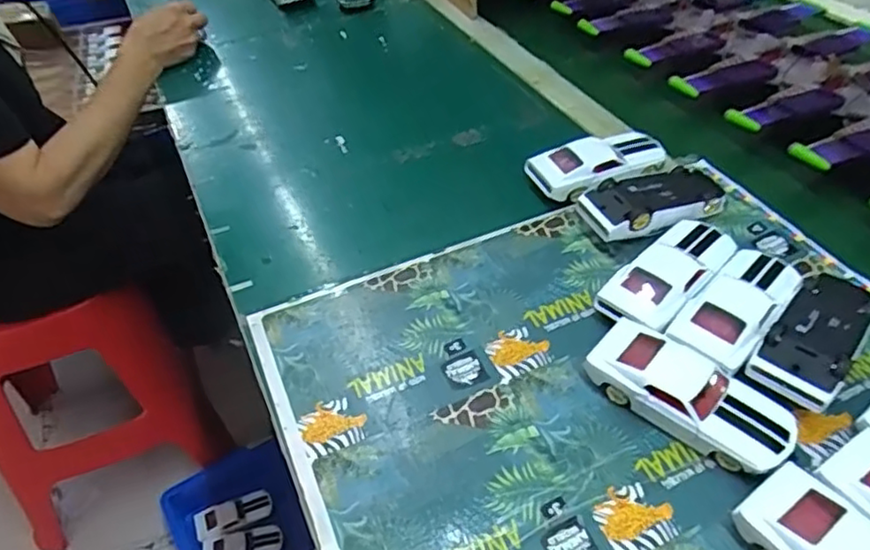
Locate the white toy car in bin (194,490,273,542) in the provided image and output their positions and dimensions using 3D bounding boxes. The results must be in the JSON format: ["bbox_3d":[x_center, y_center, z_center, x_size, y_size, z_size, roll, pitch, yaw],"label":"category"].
[{"bbox_3d":[-0.356,0.424,1.134,0.136,0.028,0.051,-13,45,-10],"label":"white toy car in bin"}]

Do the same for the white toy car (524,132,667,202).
[{"bbox_3d":[0.153,-0.103,0.597,0.127,0.038,0.056,-16,46,-14],"label":"white toy car"}]

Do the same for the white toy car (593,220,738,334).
[{"bbox_3d":[0.181,0.001,0.498,0.057,0.032,0.125,33,54,31],"label":"white toy car"}]

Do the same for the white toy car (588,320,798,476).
[{"bbox_3d":[0.166,0.079,0.421,0.127,0.031,0.051,31,53,29],"label":"white toy car"}]

